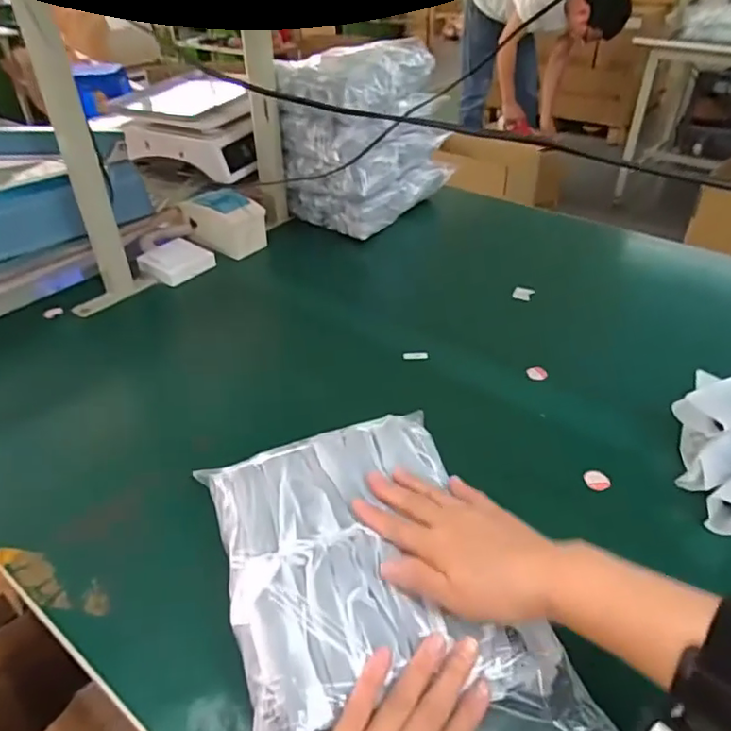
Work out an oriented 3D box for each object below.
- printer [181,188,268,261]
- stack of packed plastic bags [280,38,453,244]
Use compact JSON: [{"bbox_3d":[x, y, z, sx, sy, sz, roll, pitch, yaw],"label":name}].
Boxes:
[{"bbox_3d":[-0.232,-0.236,0.948,0.125,0.075,0.082,22,43,26],"label":"printer"},{"bbox_3d":[0.016,-0.411,1.015,0.159,0.253,0.297,27,46,31],"label":"stack of packed plastic bags"}]

